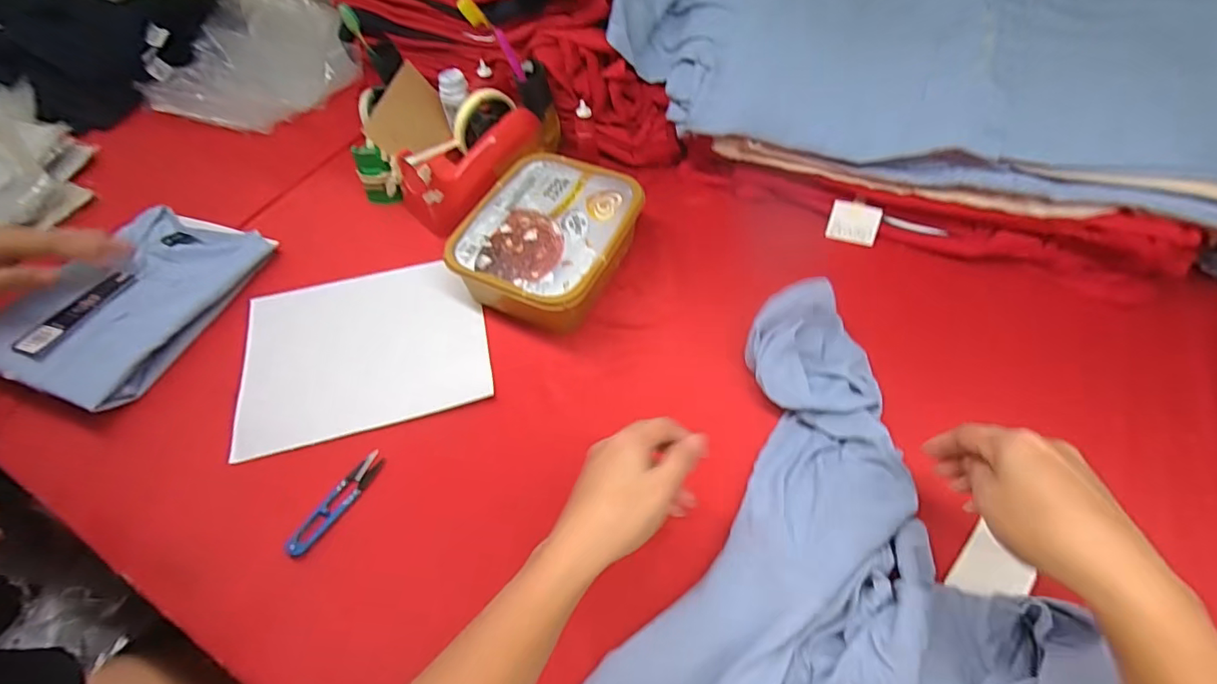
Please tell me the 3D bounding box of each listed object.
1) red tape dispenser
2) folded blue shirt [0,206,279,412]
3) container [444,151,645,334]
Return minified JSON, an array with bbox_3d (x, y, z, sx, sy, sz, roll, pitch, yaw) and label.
[{"bbox_3d":[-0.176,-0.232,0.647,0.081,0.084,0.191,39,82,25],"label":"red tape dispenser"},{"bbox_3d":[-0.543,-0.054,0.596,0.187,0.050,0.248,15,54,12],"label":"folded blue shirt"},{"bbox_3d":[-0.069,-0.108,0.596,0.171,0.076,0.211,20,57,17],"label":"container"}]

